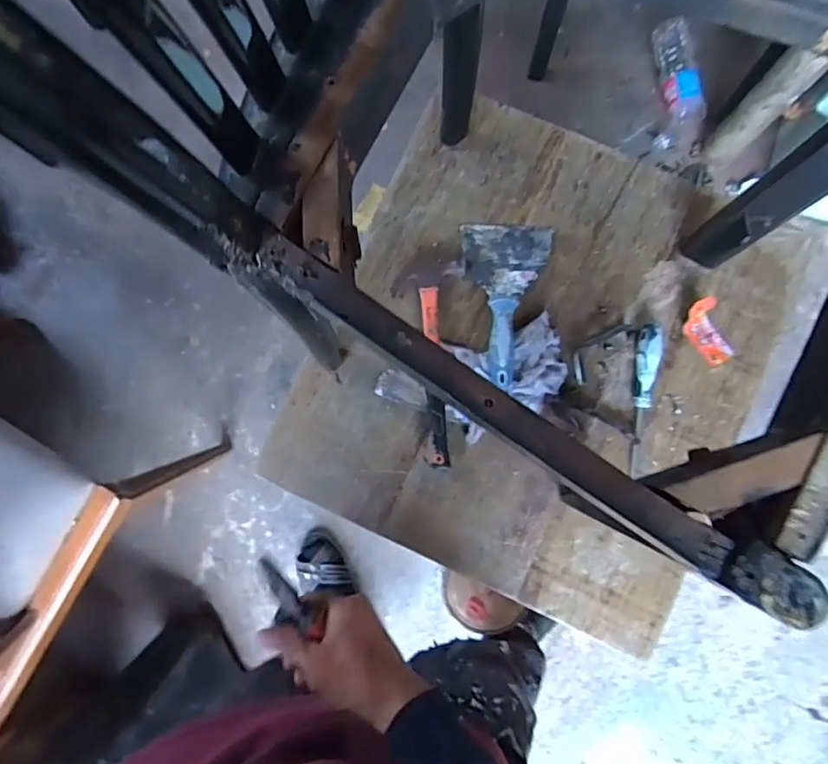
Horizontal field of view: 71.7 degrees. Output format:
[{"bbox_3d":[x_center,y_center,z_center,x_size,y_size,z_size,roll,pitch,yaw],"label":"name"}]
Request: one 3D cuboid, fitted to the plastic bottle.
[{"bbox_3d":[0.614,-0.685,1.320,0.092,0.088,0.311,-7,82,1],"label":"plastic bottle"}]

